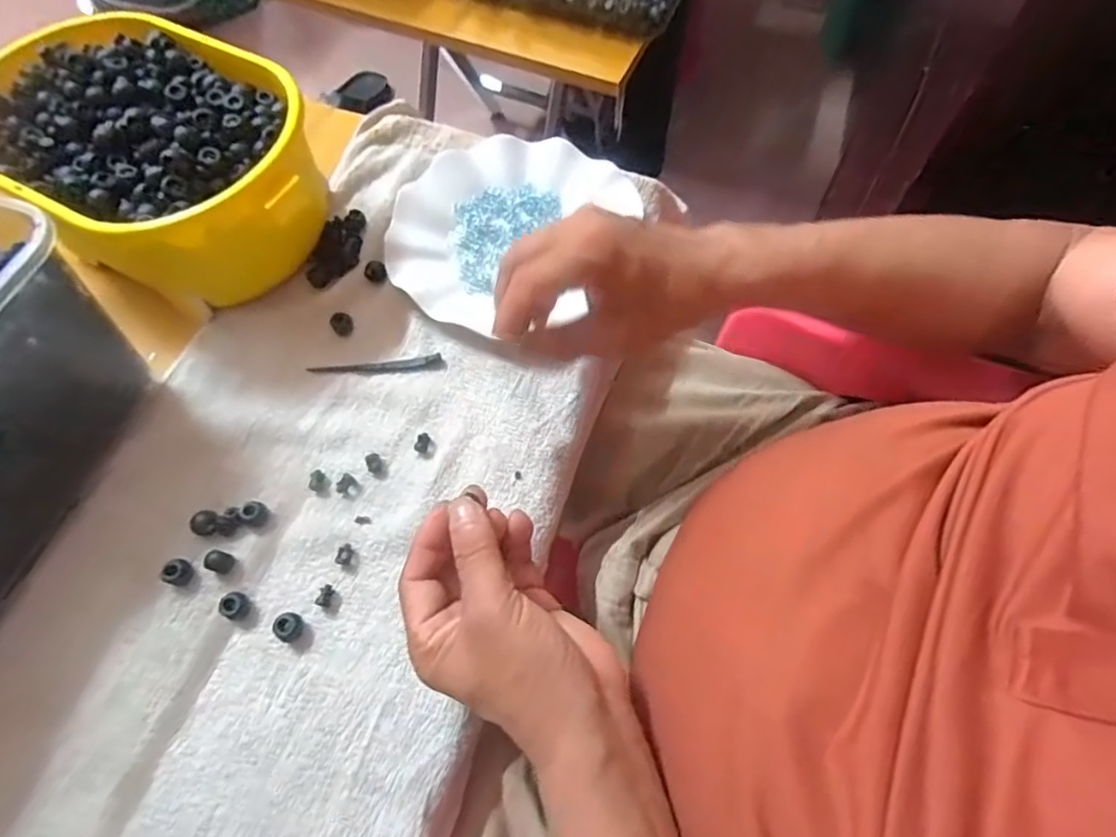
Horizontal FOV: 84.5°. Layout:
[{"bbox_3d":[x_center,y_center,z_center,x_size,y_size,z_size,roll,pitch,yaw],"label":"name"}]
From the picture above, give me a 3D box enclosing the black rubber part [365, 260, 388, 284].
[{"bbox_3d":[-0.135,-0.109,0.453,0.015,0.006,0.015,-21,65,-9],"label":"black rubber part"}]

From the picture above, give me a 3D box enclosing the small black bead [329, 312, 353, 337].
[{"bbox_3d":[-0.153,-0.067,0.436,0.014,0.008,0.017,-16,65,-7],"label":"small black bead"}]

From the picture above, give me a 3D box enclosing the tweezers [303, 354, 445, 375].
[{"bbox_3d":[-0.125,-0.035,0.422,0.088,0.004,0.010,-7,64,-2],"label":"tweezers"}]

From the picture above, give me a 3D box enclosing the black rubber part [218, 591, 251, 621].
[{"bbox_3d":[-0.186,0.107,0.353,0.015,0.009,0.014,0,64,1],"label":"black rubber part"}]

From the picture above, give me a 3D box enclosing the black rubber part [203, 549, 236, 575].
[{"bbox_3d":[-0.202,0.084,0.364,0.015,0.011,0.012,22,66,11],"label":"black rubber part"}]

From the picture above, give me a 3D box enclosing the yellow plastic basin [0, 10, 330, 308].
[{"bbox_3d":[-0.272,-0.170,0.436,0.243,0.102,0.166,27,67,13],"label":"yellow plastic basin"}]

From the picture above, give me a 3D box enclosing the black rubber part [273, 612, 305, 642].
[{"bbox_3d":[-0.152,0.118,0.348,0.013,0.011,0.015,13,65,7],"label":"black rubber part"}]

